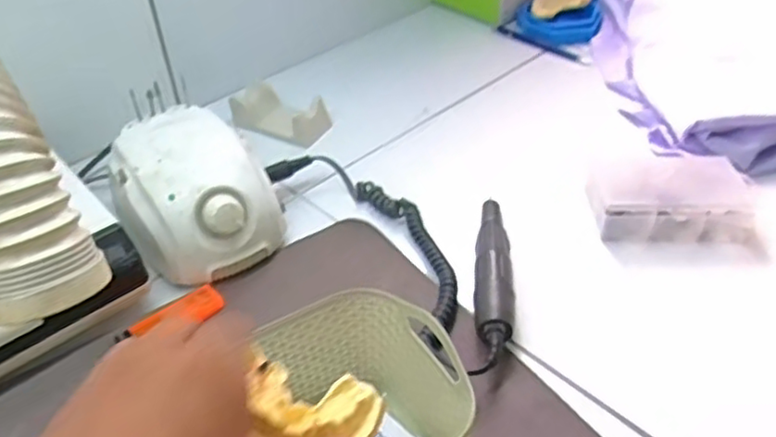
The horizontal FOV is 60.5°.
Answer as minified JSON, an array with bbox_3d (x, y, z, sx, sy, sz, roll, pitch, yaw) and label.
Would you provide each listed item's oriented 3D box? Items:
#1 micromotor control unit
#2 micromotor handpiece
[{"bbox_3d":[-0.153,-0.023,0.526,0.105,0.074,0.137,-31,48,-30],"label":"micromotor control unit"},{"bbox_3d":[0.078,0.036,0.499,0.026,0.026,0.156,2,41,5],"label":"micromotor handpiece"}]

